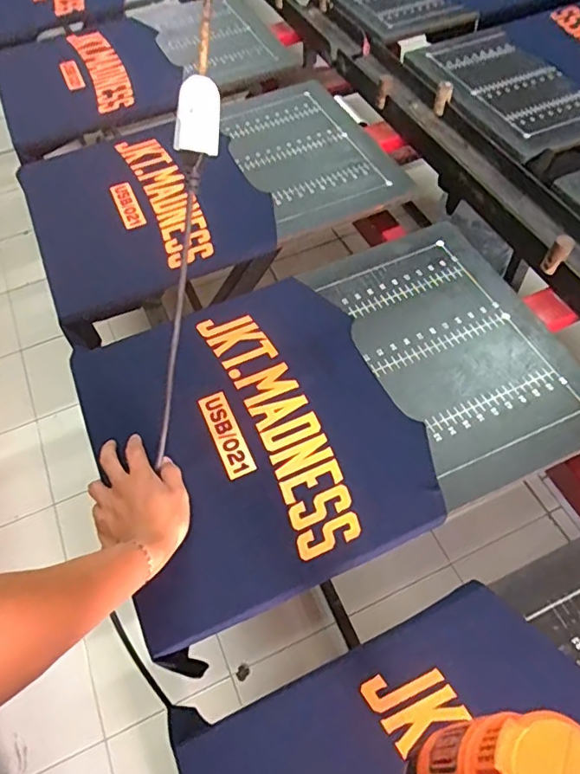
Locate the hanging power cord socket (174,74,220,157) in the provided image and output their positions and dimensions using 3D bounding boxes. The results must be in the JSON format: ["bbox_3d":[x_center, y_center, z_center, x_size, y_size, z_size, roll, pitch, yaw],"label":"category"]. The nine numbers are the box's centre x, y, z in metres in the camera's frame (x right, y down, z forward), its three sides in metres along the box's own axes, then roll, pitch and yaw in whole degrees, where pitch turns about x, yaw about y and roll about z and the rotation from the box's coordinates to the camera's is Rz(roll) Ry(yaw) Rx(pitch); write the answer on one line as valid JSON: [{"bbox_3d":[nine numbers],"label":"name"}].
[{"bbox_3d":[-0.083,-0.251,0.493,0.049,0.062,0.014,-13,41,-45],"label":"hanging power cord socket"}]

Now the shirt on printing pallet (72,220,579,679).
[{"bbox_3d":[0.052,0.026,0.711,0.582,0.111,0.415,-25,59,-13],"label":"shirt on printing pallet"}]

